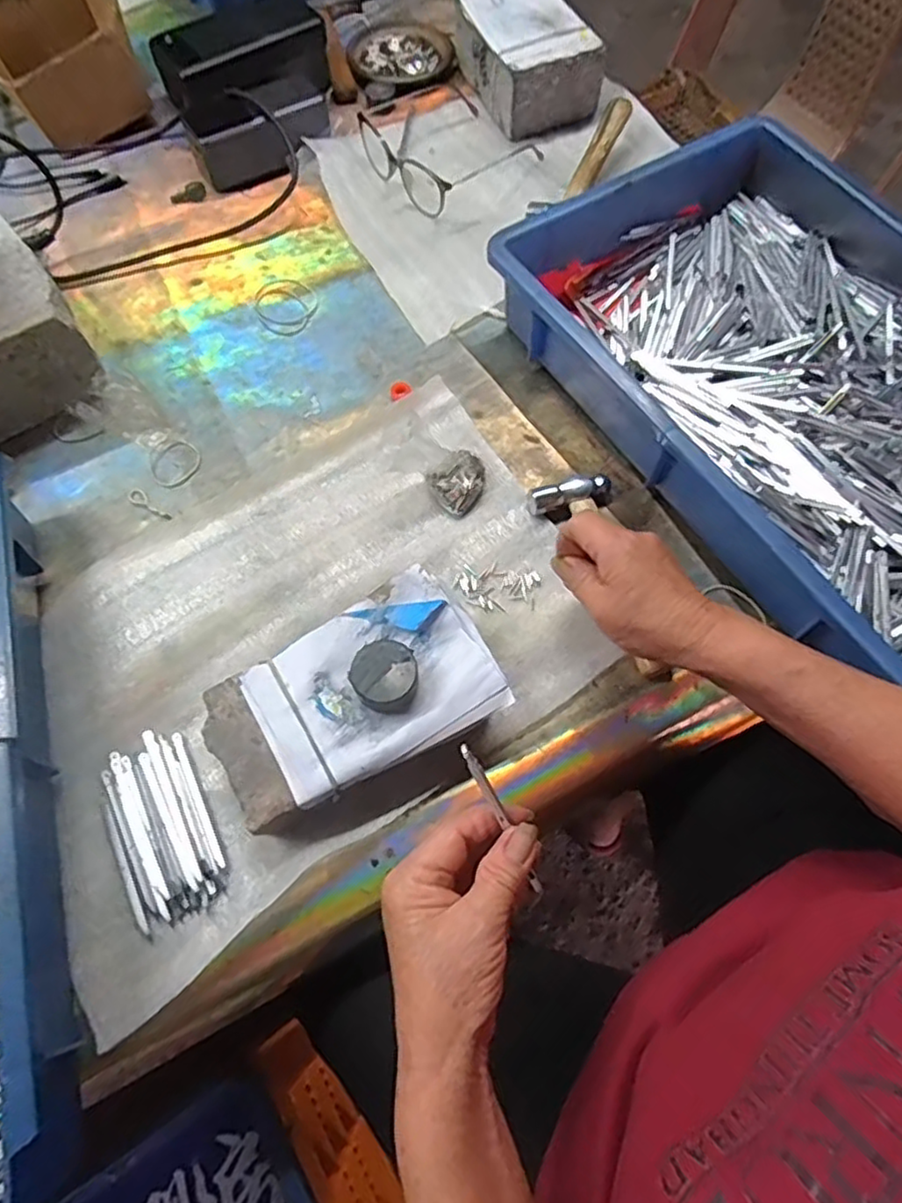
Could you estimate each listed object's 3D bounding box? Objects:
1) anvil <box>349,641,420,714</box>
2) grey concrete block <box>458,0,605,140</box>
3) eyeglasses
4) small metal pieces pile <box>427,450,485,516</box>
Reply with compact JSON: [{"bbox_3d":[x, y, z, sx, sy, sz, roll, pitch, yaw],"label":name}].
[{"bbox_3d":[-0.038,0.044,0.388,0.038,0.018,0.040,0,66,0],"label":"anvil"},{"bbox_3d":[0.072,-0.557,0.673,0.097,0.079,0.159,-26,68,-11],"label":"grey concrete block"},{"bbox_3d":[-0.005,-0.448,0.643,0.140,0.042,0.144,-41,72,-16],"label":"eyeglasses"},{"bbox_3d":[0.008,-0.090,0.499,0.040,0.021,0.035,-35,70,-14],"label":"small metal pieces pile"}]

